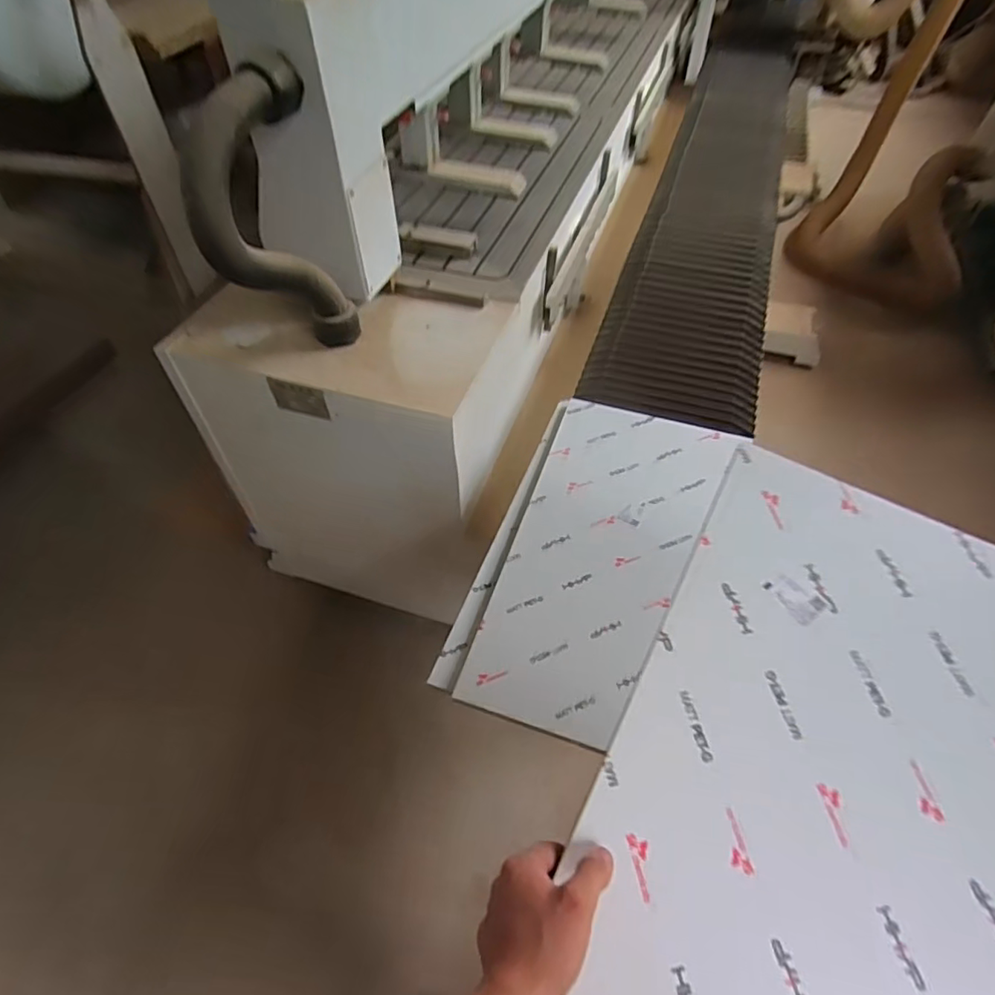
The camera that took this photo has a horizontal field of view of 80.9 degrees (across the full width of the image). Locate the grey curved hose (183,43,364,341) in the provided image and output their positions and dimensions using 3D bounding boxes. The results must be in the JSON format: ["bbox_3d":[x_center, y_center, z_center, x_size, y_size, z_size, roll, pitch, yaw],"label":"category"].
[{"bbox_3d":[-0.290,-0.342,0.804,0.081,0.374,0.232,9,55,7],"label":"grey curved hose"}]

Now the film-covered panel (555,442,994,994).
[{"bbox_3d":[0.255,0.234,0.448,0.319,0.009,0.567,26,66,12],"label":"film-covered panel"}]

